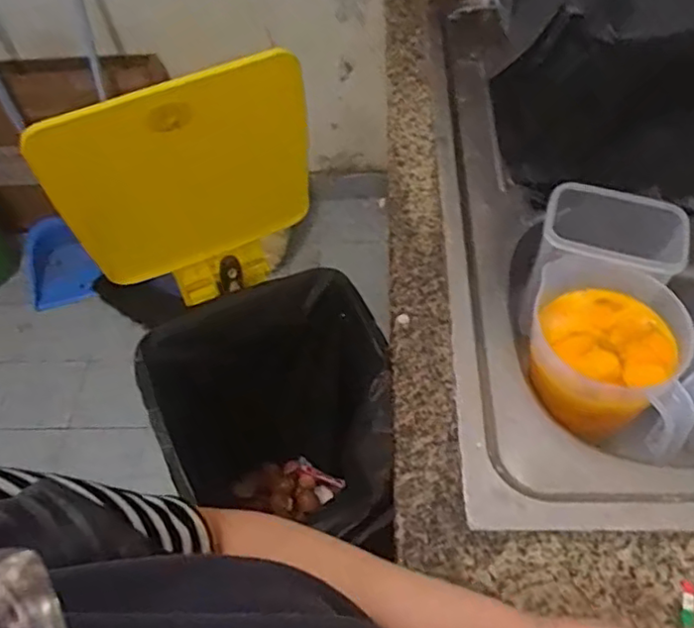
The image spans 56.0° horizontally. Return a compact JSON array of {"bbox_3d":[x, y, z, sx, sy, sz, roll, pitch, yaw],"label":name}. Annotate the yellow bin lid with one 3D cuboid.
[{"bbox_3d":[-0.205,-0.134,0.836,0.318,0.430,0.067,-9,65,-5],"label":"yellow bin lid"}]

